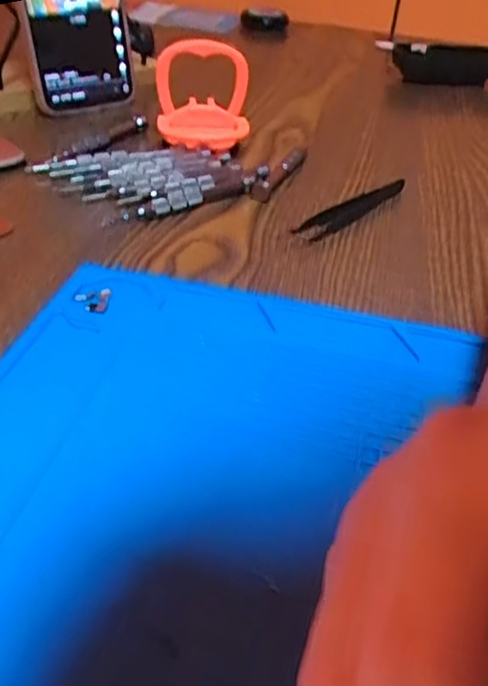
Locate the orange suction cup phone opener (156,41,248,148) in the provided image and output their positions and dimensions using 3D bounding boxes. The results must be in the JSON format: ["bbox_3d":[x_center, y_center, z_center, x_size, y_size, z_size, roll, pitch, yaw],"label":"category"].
[{"bbox_3d":[-0.028,-0.169,0.454,0.062,0.065,0.048,1,37,-6],"label":"orange suction cup phone opener"}]

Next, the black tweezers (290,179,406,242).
[{"bbox_3d":[0.066,-0.082,0.404,0.014,0.013,0.103,29,43,28],"label":"black tweezers"}]

